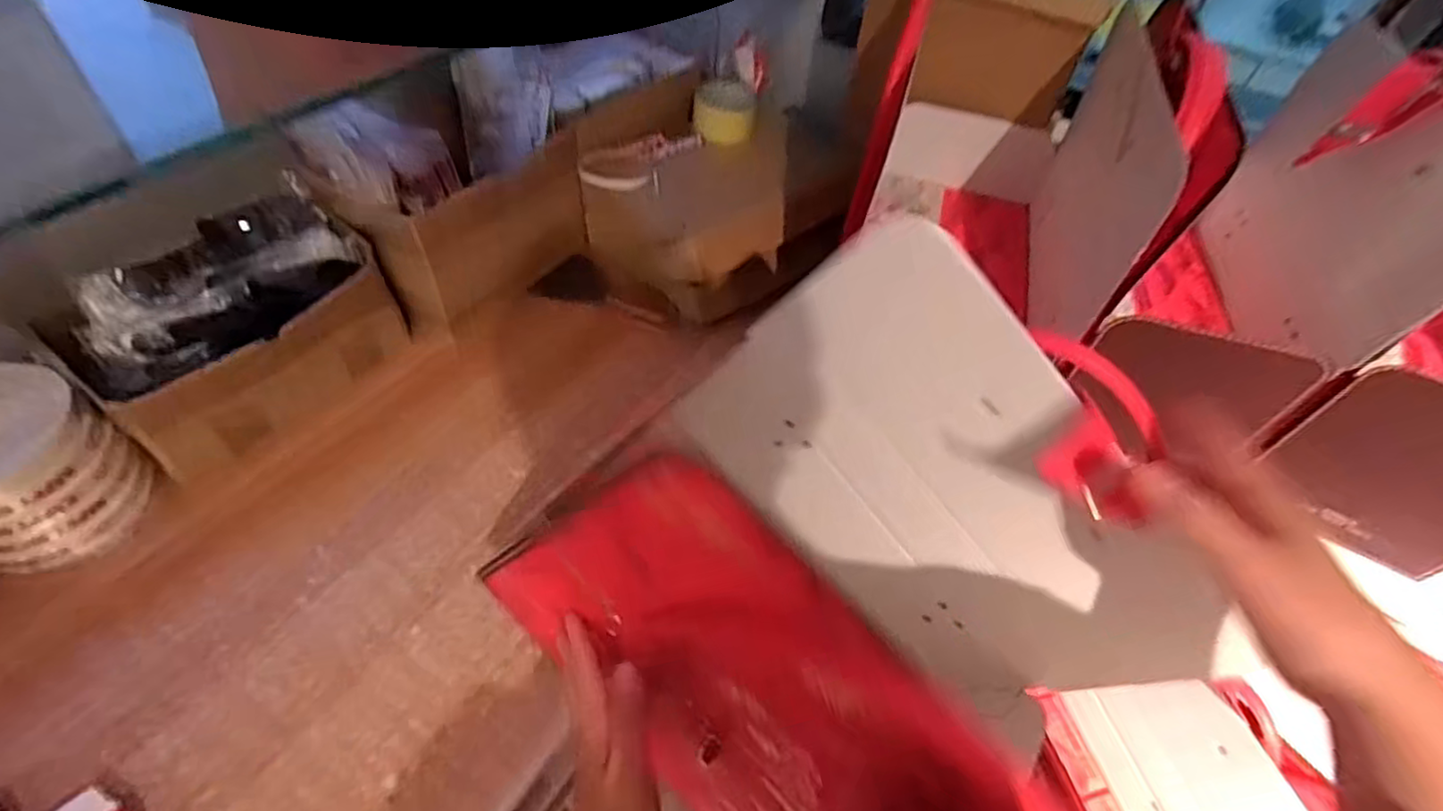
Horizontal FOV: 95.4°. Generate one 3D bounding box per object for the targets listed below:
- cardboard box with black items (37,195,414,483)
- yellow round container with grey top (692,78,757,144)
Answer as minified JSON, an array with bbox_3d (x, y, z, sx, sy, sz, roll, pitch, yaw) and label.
[{"bbox_3d":[-0.466,-0.073,0.653,0.134,0.161,0.261,28,53,16],"label":"cardboard box with black items"},{"bbox_3d":[0.005,-0.398,0.896,0.085,0.056,0.096,4,51,-3],"label":"yellow round container with grey top"}]

